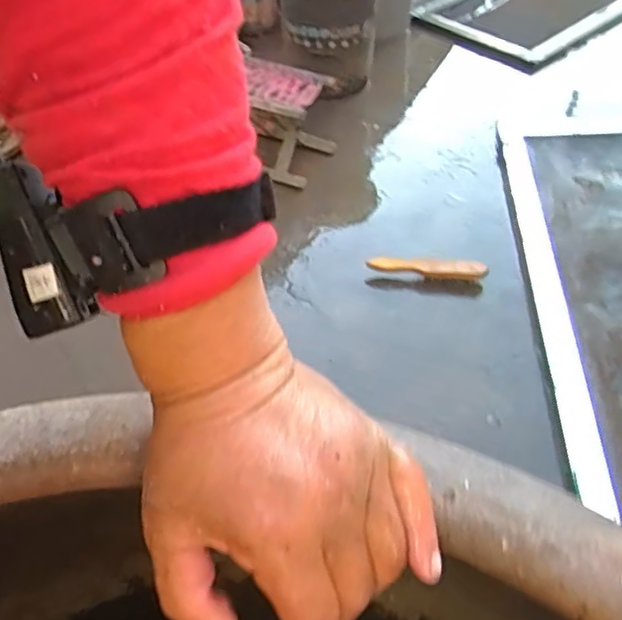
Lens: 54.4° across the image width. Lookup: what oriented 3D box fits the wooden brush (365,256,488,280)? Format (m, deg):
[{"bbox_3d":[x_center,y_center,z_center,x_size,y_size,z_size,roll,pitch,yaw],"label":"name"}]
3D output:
[{"bbox_3d":[0.254,-0.082,1.337,0.254,0.074,0.033,7,48,8],"label":"wooden brush"}]

